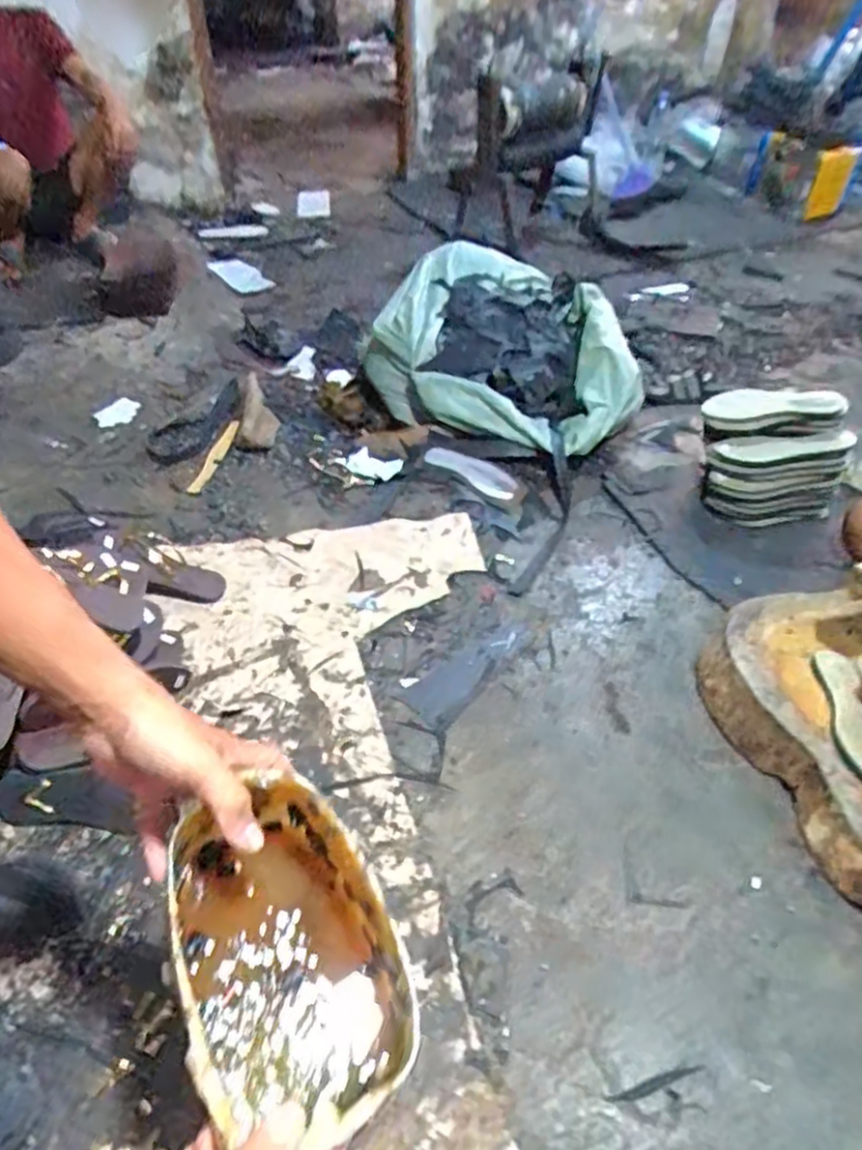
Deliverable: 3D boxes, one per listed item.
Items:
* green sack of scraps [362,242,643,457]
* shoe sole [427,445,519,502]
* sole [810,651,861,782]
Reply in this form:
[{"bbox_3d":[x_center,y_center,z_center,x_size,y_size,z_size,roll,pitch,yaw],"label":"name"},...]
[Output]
[{"bbox_3d":[0.188,-0.504,1.684,0.483,0.269,0.707,-29,52,-26],"label":"green sack of scraps"},{"bbox_3d":[0.084,-0.221,1.550,0.222,0.015,0.073,30,68,25],"label":"shoe sole"},{"bbox_3d":[0.610,0.198,1.021,0.085,0.017,0.234,6,45,5],"label":"sole"}]

